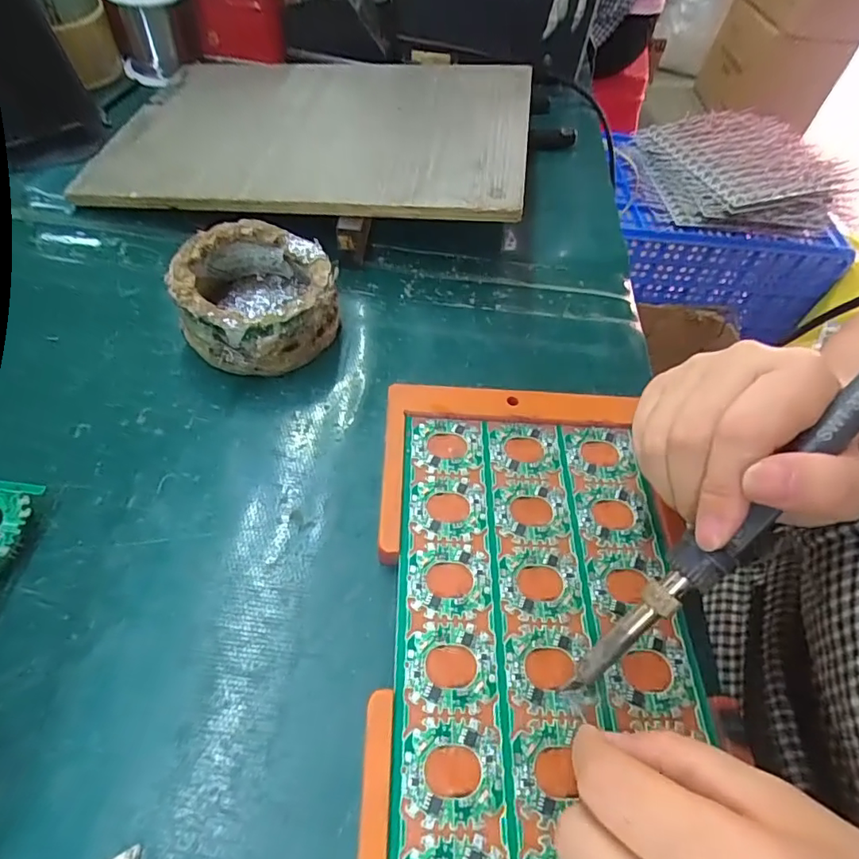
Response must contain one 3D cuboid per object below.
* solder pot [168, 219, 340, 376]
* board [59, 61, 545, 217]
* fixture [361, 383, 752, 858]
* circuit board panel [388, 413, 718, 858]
[{"bbox_3d":[-0.096,-0.073,0.294,0.081,0.042,0.083,2,55,-4],"label":"solder pot"},{"bbox_3d":[-0.077,-0.223,0.385,0.291,0.012,0.205,6,56,7],"label":"board"},{"bbox_3d":[0.045,0.079,0.216,0.132,0.008,0.236,2,55,-4],"label":"fixture"},{"bbox_3d":[0.047,0.079,0.217,0.119,0.005,0.203,3,55,-3],"label":"circuit board panel"}]

